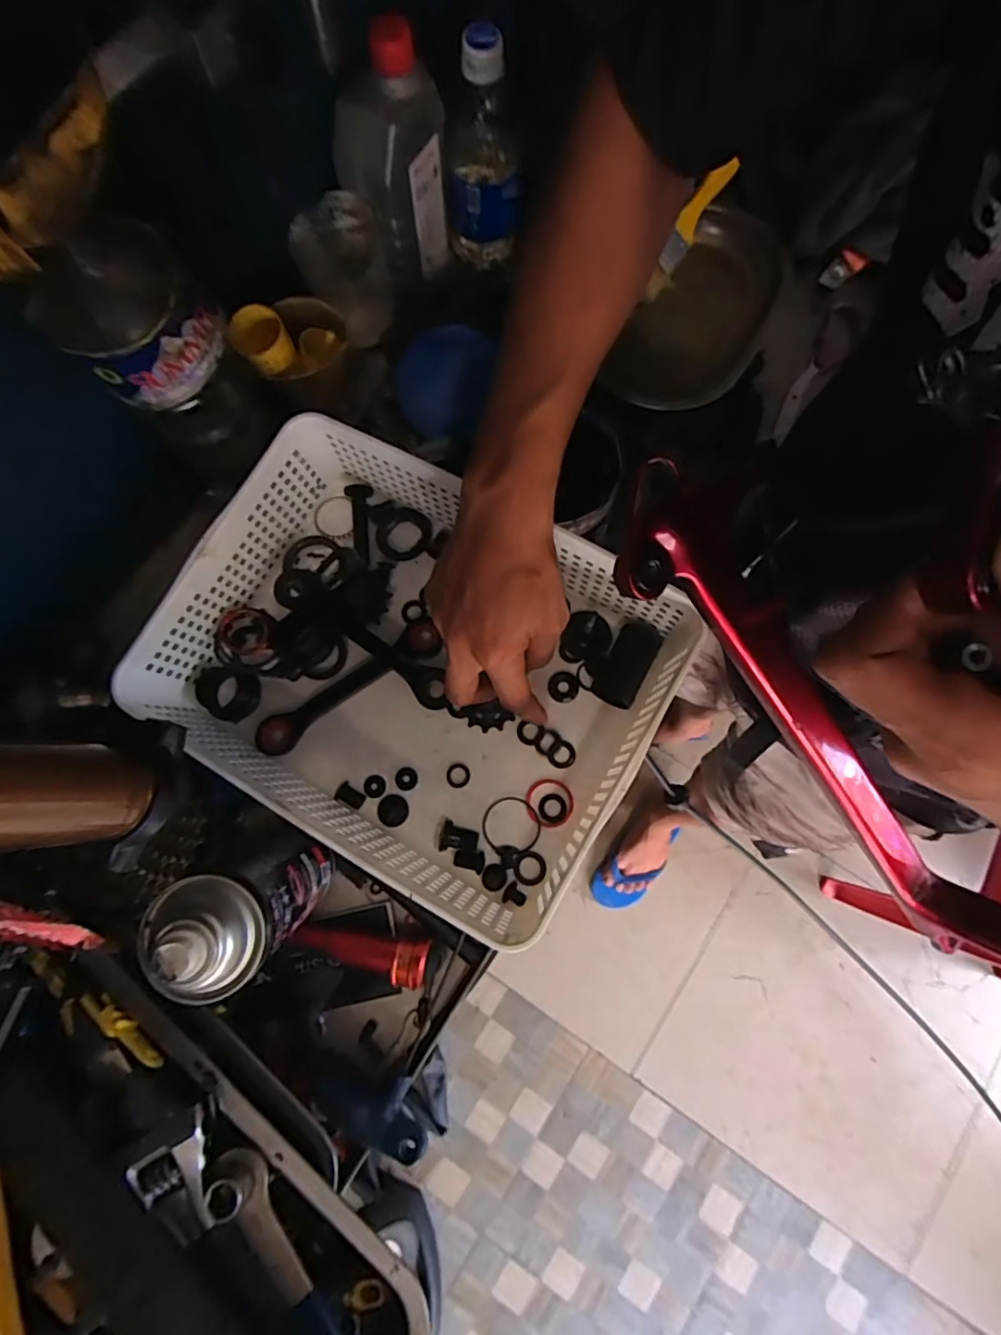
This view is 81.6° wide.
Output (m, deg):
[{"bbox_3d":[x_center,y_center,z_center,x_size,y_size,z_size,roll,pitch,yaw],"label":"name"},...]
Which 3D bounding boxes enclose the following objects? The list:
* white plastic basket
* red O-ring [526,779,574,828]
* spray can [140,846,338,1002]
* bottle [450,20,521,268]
[{"bbox_3d":[-0.063,0.000,0.414,0.322,0.093,0.241,29,79,8],"label":"white plastic basket"},{"bbox_3d":[0.036,0.099,0.424,0.034,0.005,0.035,0,79,1],"label":"red O-ring"},{"bbox_3d":[-0.146,0.143,0.335,0.057,0.145,0.064,-19,79,-3],"label":"spray can"},{"bbox_3d":[-0.017,-0.427,0.482,0.060,0.159,0.062,-9,79,-1],"label":"bottle"}]

